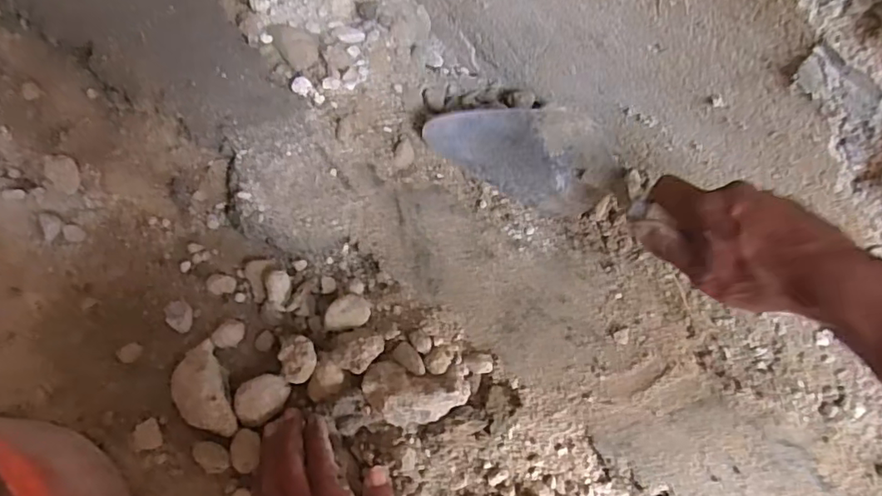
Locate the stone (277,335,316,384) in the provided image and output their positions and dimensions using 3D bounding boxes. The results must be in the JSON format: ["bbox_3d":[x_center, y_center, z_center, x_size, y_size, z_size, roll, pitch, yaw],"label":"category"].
[{"bbox_3d":[-0.112,0.090,0.450,0.027,0.026,0.034,-19,78,-3],"label":"stone"}]

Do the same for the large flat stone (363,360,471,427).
[{"bbox_3d":[-0.019,0.111,0.427,0.080,0.020,0.047,-2,78,1],"label":"large flat stone"}]

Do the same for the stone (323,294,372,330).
[{"bbox_3d":[-0.076,0.052,0.454,0.036,0.023,0.026,-12,78,-1],"label":"stone"}]

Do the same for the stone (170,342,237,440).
[{"bbox_3d":[-0.193,0.117,0.447,0.043,0.028,0.075,-20,78,-3],"label":"stone"}]

